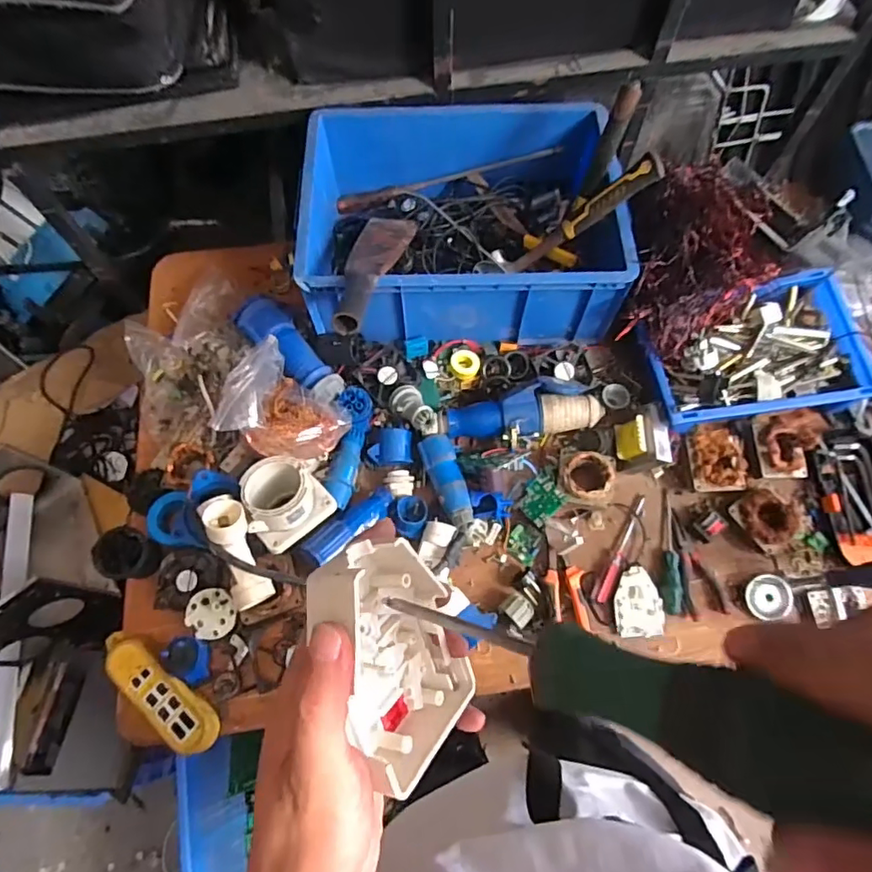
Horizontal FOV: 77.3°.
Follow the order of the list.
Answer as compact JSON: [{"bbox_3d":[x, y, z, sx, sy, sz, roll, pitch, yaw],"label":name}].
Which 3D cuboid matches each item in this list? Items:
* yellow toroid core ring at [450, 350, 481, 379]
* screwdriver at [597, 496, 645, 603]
[{"bbox_3d":[0.047,-0.116,0.882,0.046,0.013,0.048,0,67,0],"label":"yellow toroid core ring"},{"bbox_3d":[0.271,0.160,0.785,0.014,0.018,0.171,29,70,12],"label":"screwdriver"}]

